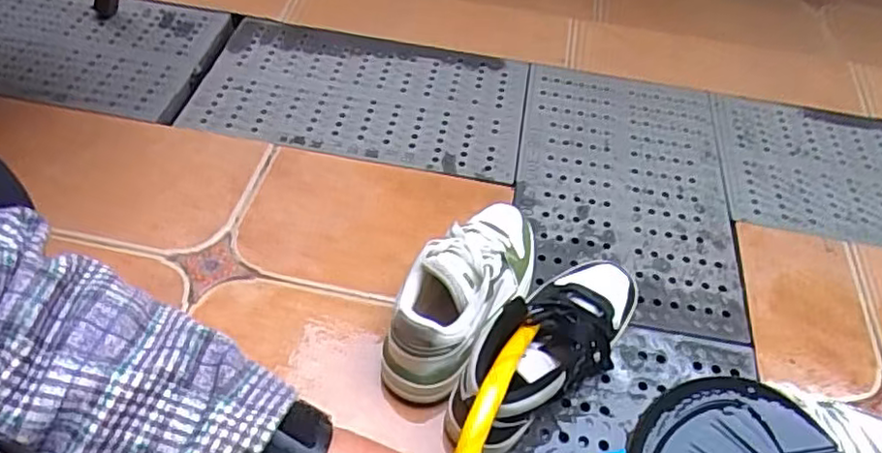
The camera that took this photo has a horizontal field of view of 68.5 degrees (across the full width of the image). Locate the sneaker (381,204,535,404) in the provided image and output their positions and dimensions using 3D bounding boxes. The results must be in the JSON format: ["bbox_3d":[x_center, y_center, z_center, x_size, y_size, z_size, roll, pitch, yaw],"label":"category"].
[{"bbox_3d":[0.039,0.065,0.690,0.113,0.107,0.267,28,54,17],"label":"sneaker"}]

